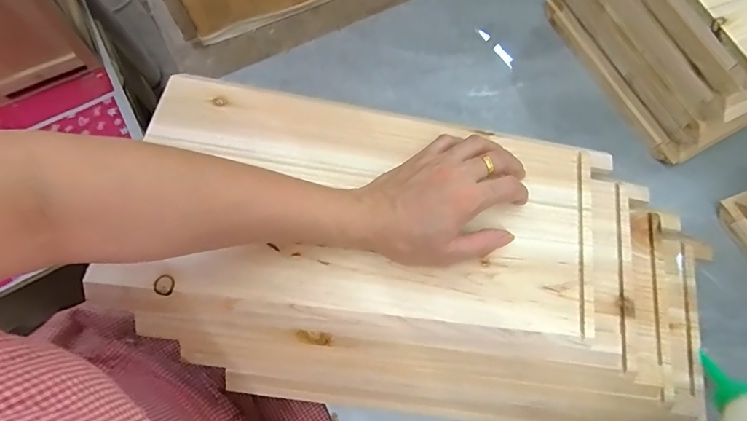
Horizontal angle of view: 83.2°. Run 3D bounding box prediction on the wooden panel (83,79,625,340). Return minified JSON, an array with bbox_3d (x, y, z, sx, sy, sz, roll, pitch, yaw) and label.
[{"bbox_3d":[-0.012,-0.010,0.390,0.422,0.015,0.204,9,71,3],"label":"wooden panel"}]

